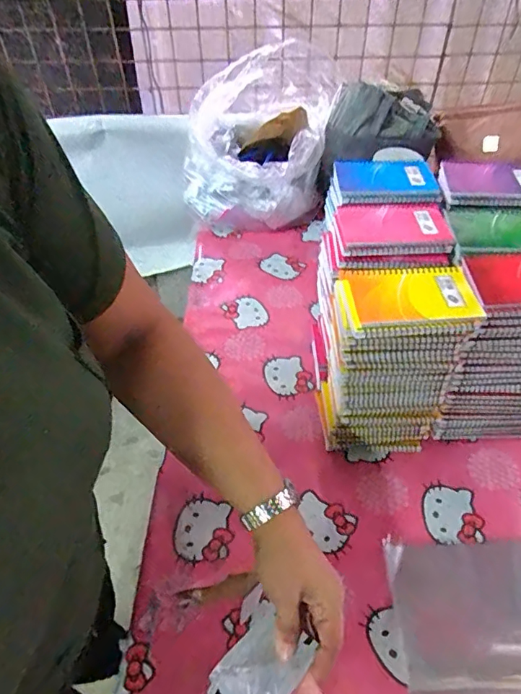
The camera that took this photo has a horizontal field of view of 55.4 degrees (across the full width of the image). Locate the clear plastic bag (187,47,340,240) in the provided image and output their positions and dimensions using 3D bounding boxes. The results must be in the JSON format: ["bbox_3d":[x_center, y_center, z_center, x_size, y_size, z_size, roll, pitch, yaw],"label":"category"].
[{"bbox_3d":[-0.005,-0.419,1.032,0.296,0.288,0.247,1,48,3],"label":"clear plastic bag"}]

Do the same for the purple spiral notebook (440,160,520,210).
[{"bbox_3d":[0.319,-0.224,0.682,0.135,0.014,0.108,4,48,5],"label":"purple spiral notebook"}]

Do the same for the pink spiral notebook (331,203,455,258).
[{"bbox_3d":[0.165,-0.152,0.621,0.136,0.011,0.095,-1,48,1],"label":"pink spiral notebook"}]

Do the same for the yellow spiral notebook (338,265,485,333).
[{"bbox_3d":[0.159,-0.058,0.543,0.138,0.012,0.097,-4,48,-2],"label":"yellow spiral notebook"}]

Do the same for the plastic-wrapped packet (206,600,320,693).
[{"bbox_3d":[0.001,0.268,0.417,0.061,0.020,0.096,22,50,31],"label":"plastic-wrapped packet"}]

